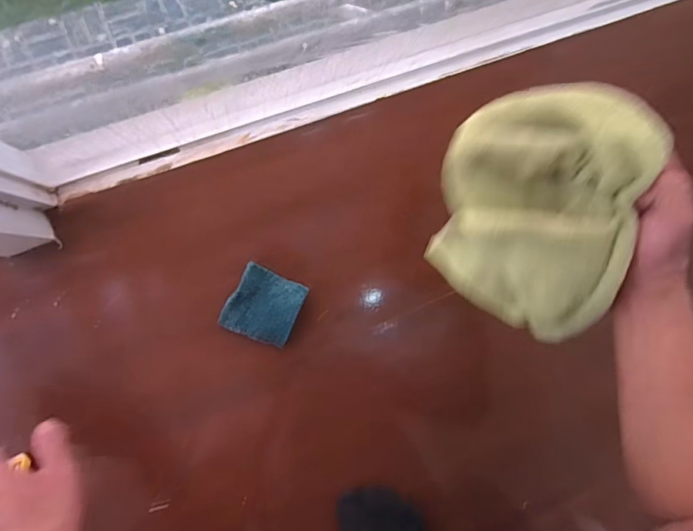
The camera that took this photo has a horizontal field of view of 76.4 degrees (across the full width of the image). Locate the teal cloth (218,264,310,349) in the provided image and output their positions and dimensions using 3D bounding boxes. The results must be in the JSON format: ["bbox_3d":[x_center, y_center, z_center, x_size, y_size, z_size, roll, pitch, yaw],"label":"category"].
[{"bbox_3d":[-0.086,0.043,0.460,0.070,0.017,0.072,25,86,-9],"label":"teal cloth"}]

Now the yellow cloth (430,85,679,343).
[{"bbox_3d":[0.139,-0.040,0.349,0.050,0.151,0.189,-17,121,-49],"label":"yellow cloth"}]

